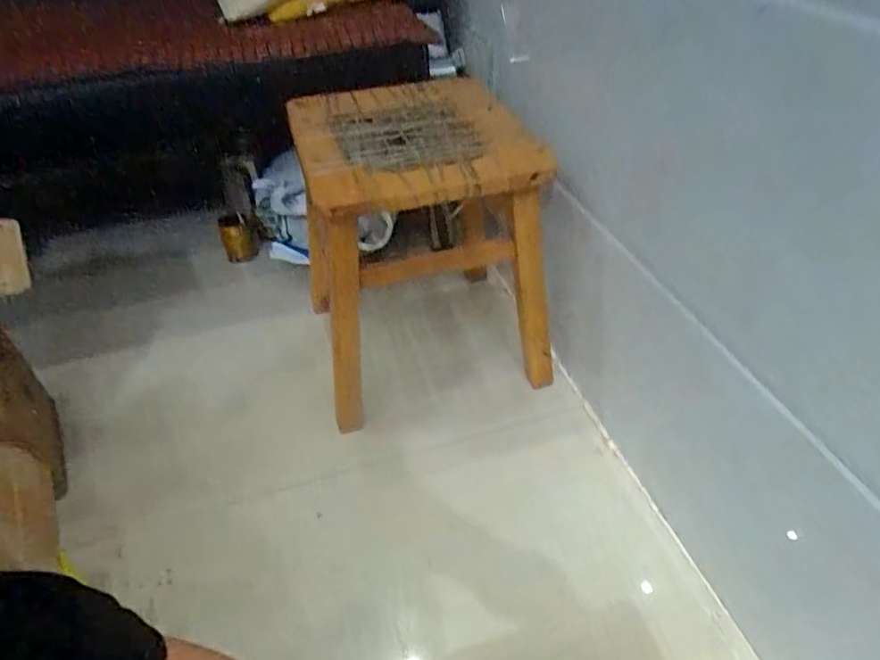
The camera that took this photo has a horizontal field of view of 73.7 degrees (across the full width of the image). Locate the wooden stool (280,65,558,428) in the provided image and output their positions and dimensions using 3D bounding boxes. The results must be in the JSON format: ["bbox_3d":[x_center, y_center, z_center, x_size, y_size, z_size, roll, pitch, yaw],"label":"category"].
[{"bbox_3d":[-0.039,-0.125,0.901,0.332,0.375,0.373,-13,42,-11],"label":"wooden stool"}]

